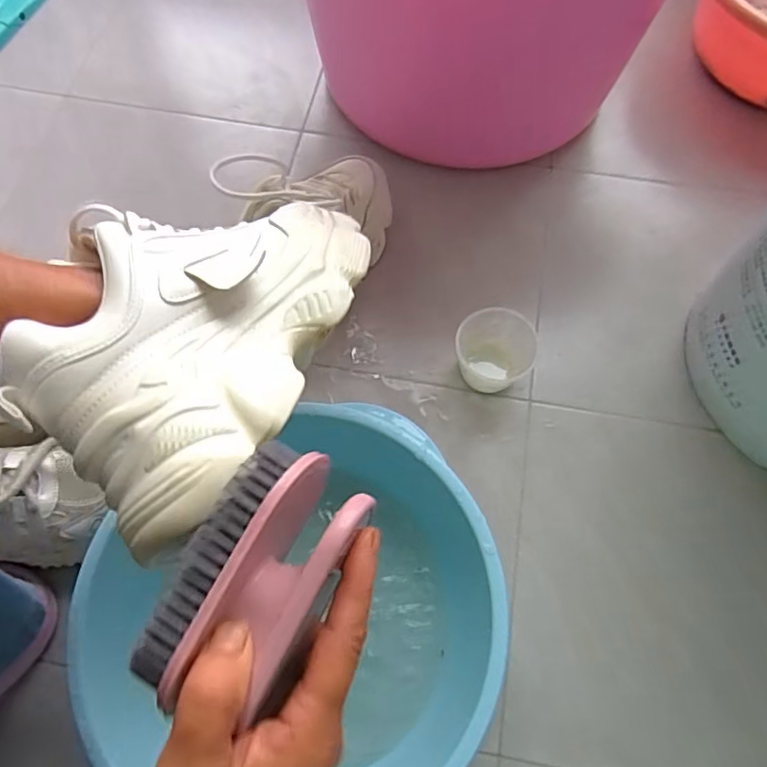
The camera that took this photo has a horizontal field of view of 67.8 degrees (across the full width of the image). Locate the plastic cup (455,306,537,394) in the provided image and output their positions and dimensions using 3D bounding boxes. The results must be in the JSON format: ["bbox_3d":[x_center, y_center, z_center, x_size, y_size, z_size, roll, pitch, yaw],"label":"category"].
[{"bbox_3d":[0.105,-0.030,0.551,0.069,0.056,0.081,42,72,16],"label":"plastic cup"}]

